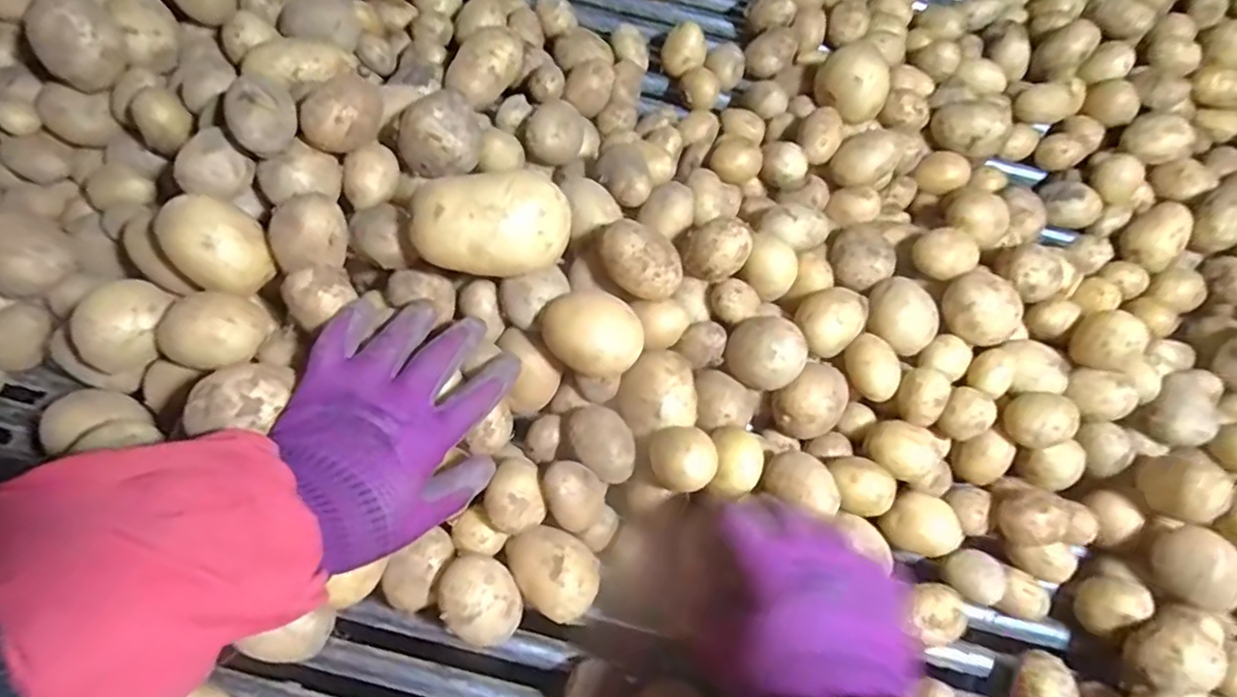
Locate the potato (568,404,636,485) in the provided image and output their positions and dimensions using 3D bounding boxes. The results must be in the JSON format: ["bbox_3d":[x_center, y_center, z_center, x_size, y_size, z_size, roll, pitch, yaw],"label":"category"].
[{"bbox_3d":[-0.011,0.063,0.427,0.036,0.026,0.052,-27,71,-12],"label":"potato"}]

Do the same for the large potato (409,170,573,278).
[{"bbox_3d":[-0.078,-0.073,0.413,0.093,0.060,0.052,-7,68,-5],"label":"large potato"}]

